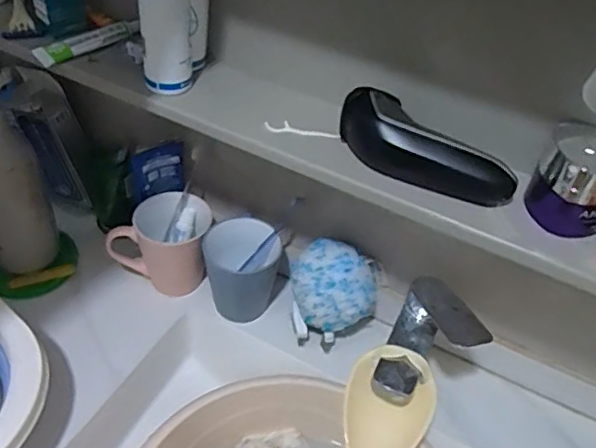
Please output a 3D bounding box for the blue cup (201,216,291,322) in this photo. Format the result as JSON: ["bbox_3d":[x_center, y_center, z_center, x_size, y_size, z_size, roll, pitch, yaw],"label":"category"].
[{"bbox_3d":[-0.064,0.058,0.716,0.095,0.100,0.076,8,44,1],"label":"blue cup"}]

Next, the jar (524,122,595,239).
[{"bbox_3d":[0.224,-0.034,0.477,0.064,0.062,0.065,4,44,-3],"label":"jar"}]

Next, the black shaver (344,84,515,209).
[{"bbox_3d":[0.104,-0.061,0.497,0.155,0.052,0.048,30,48,23],"label":"black shaver"}]

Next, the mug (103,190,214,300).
[{"bbox_3d":[-0.165,0.026,0.744,0.111,0.103,0.082,12,44,5],"label":"mug"}]

